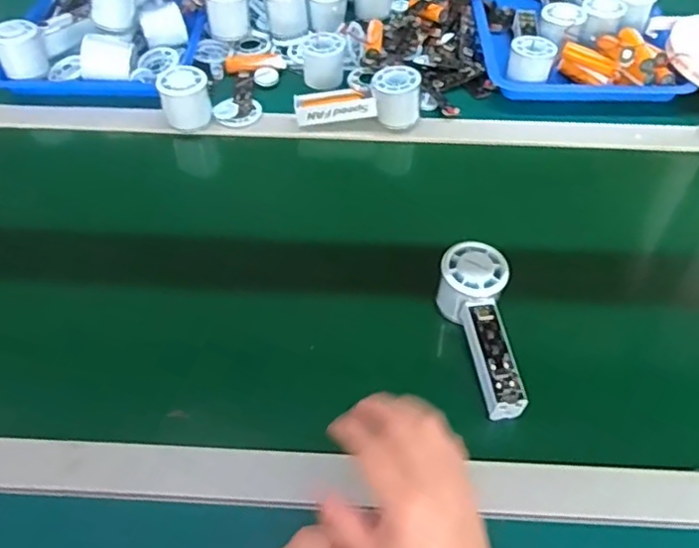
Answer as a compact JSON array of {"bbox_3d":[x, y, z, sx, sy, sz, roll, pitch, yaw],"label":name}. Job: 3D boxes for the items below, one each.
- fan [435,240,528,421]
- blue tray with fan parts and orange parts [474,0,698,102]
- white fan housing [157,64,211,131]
[{"bbox_3d":[0.111,0.048,0.536,0.055,0.057,0.151,0,50,-1],"label":"fan"},{"bbox_3d":[0.303,-0.358,0.866,0.251,0.068,0.316,1,50,0],"label":"blue tray with fan parts and orange parts"},{"bbox_3d":[-0.198,-0.213,0.751,0.057,0.058,0.047,-11,51,-10],"label":"white fan housing"}]

